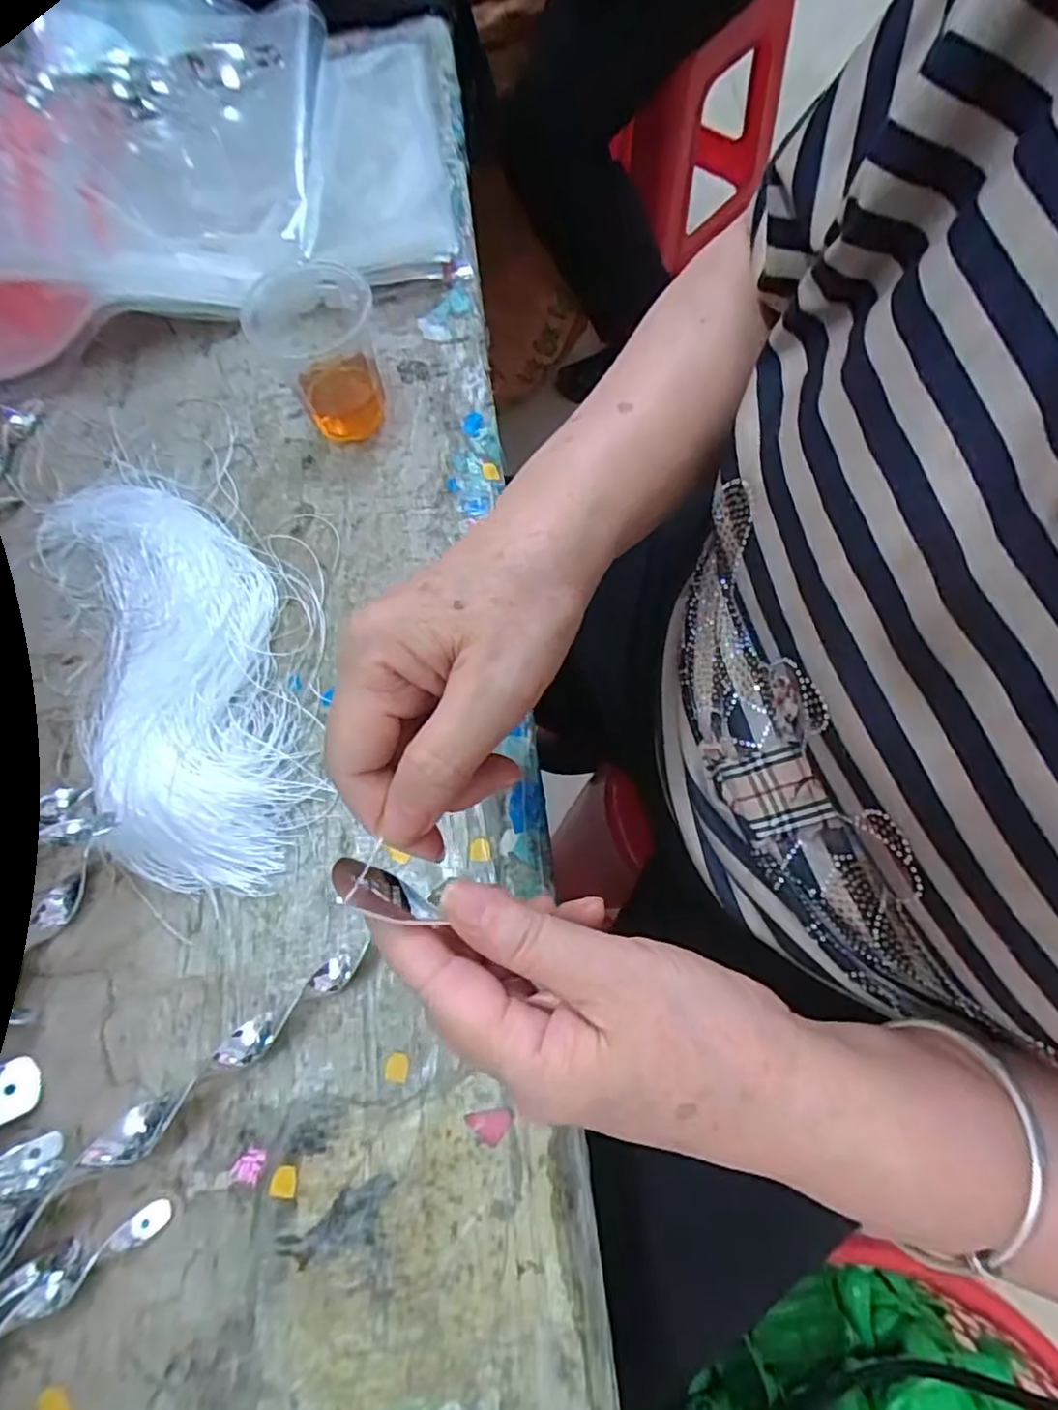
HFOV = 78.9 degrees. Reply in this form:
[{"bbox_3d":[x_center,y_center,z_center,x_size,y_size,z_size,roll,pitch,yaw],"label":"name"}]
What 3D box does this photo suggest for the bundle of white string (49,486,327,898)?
[{"bbox_3d":[-0.186,-0.027,0.342,0.103,0.020,0.253,-25,72,-6],"label":"bundle of white string"}]

